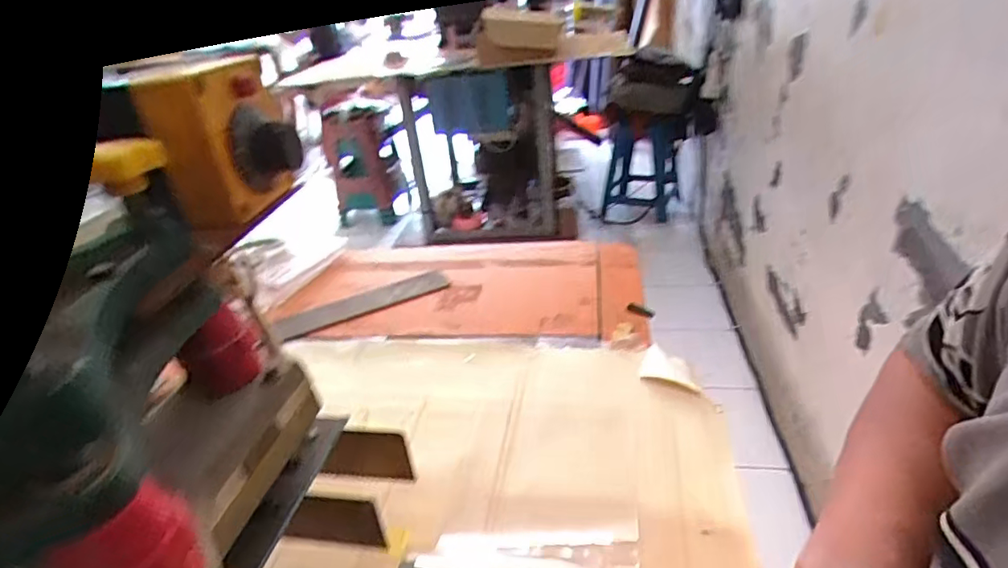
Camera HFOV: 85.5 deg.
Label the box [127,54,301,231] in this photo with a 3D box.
[{"bbox_3d":[-0.144,-0.075,0.297,0.046,0.067,0.071,6,32,23],"label":"box"}]

